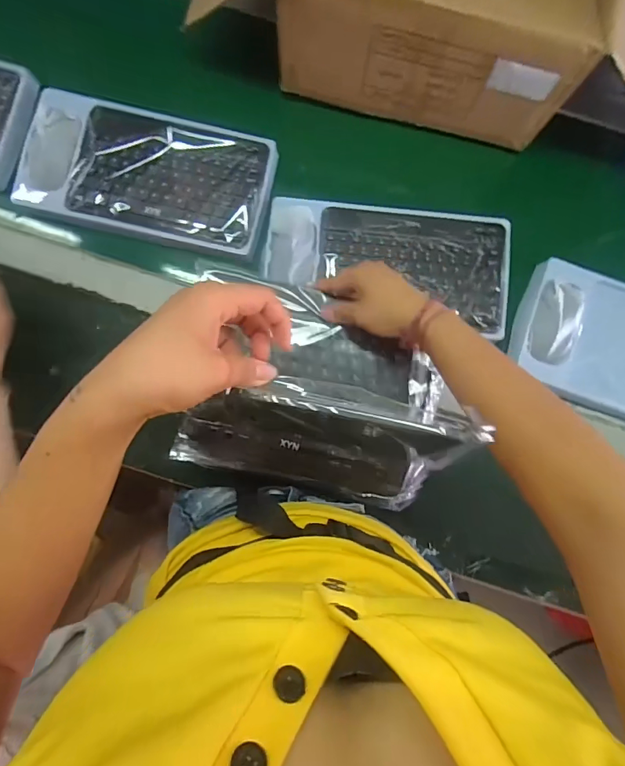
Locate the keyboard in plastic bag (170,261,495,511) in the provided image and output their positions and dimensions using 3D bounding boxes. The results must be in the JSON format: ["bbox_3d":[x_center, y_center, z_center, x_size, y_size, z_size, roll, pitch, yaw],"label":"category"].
[{"bbox_3d":[0.023,0.014,0.483,0.311,0.032,0.209,13,85,-1],"label":"keyboard in plastic bag"}]

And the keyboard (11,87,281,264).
[{"bbox_3d":[-0.221,-0.290,0.598,0.326,0.039,0.179,13,85,-1],"label":"keyboard"}]

